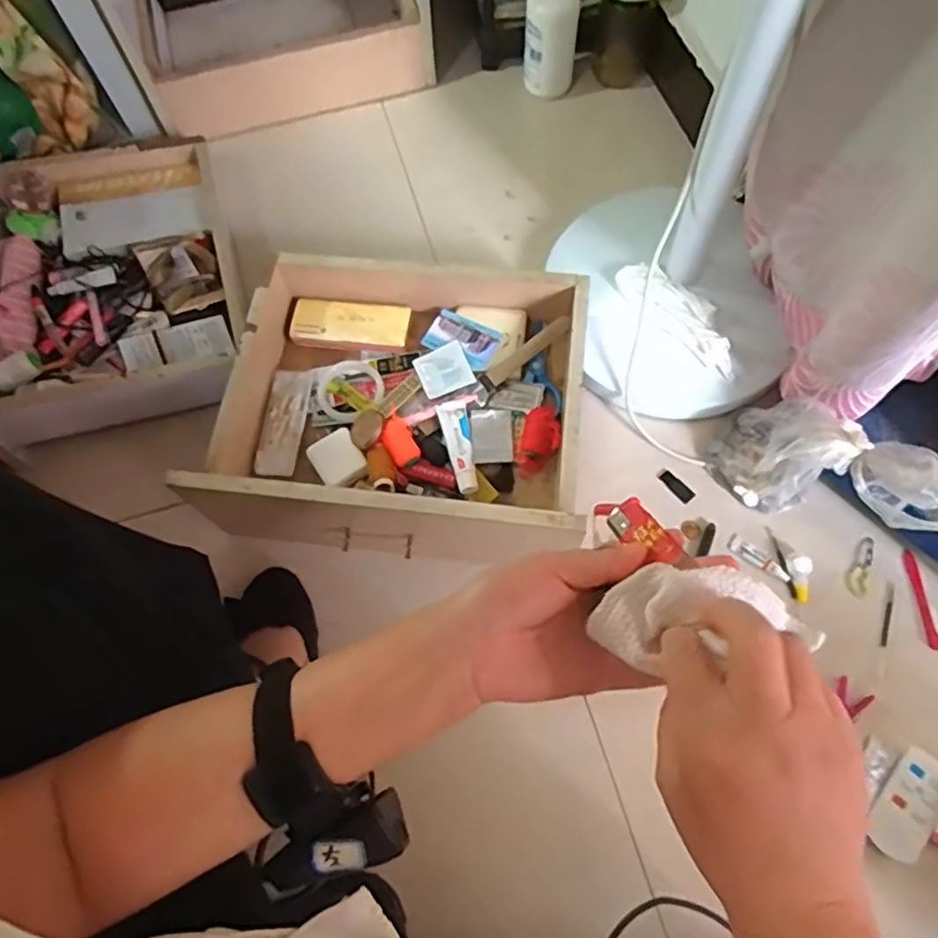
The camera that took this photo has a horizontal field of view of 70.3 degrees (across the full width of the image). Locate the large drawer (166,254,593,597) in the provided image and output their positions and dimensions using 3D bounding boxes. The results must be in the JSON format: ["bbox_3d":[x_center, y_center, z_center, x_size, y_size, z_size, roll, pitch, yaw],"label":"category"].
[{"bbox_3d":[-0.066,-0.079,0.734,0.370,0.152,0.334,3,68,3],"label":"large drawer"}]

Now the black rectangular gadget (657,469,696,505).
[{"bbox_3d":[0.241,0.020,0.773,0.046,0.004,0.018,42,75,17],"label":"black rectangular gadget"}]

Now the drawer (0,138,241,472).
[{"bbox_3d":[-0.466,-0.246,0.817,0.323,0.114,0.410,-17,68,-5],"label":"drawer"}]

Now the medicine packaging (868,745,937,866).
[{"bbox_3d":[0.418,0.317,0.633,0.052,0.013,0.105,34,72,14],"label":"medicine packaging"}]

